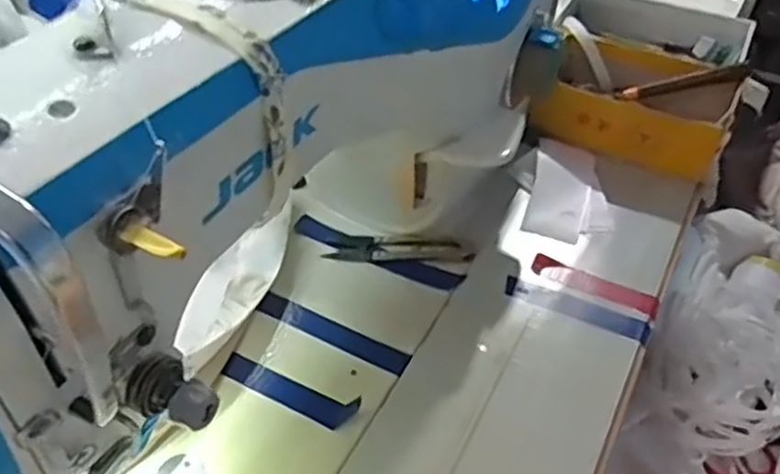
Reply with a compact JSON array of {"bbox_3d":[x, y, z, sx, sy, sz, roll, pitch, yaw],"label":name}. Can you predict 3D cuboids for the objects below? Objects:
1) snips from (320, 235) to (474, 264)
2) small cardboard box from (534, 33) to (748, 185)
[{"bbox_3d":[0.006,0.008,0.499,0.098,0.005,0.022,1,44,2],"label":"snips"},{"bbox_3d":[0.193,-0.106,0.569,0.134,0.053,0.096,19,47,19],"label":"small cardboard box"}]

